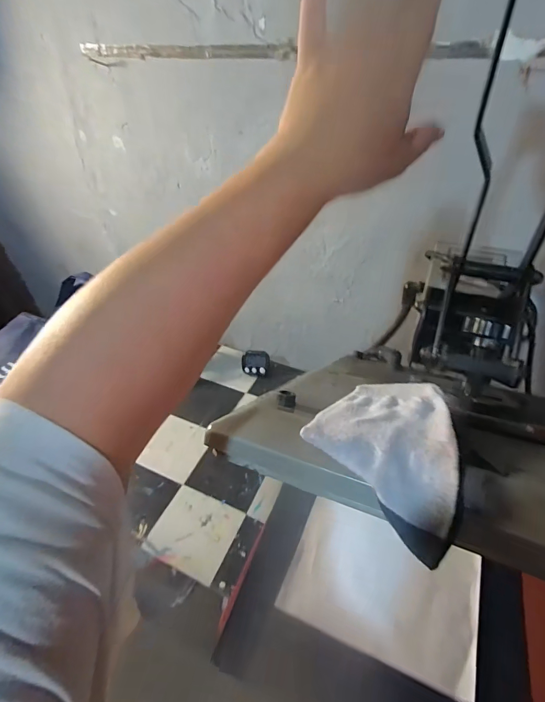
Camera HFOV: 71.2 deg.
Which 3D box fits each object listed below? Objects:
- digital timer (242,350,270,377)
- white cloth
[{"bbox_3d":[-0.040,0.030,0.920,0.066,0.063,0.019,4,11,13],"label":"digital timer"},{"bbox_3d":[0.091,0.063,0.288,0.103,0.049,0.147,20,48,23],"label":"white cloth"}]

